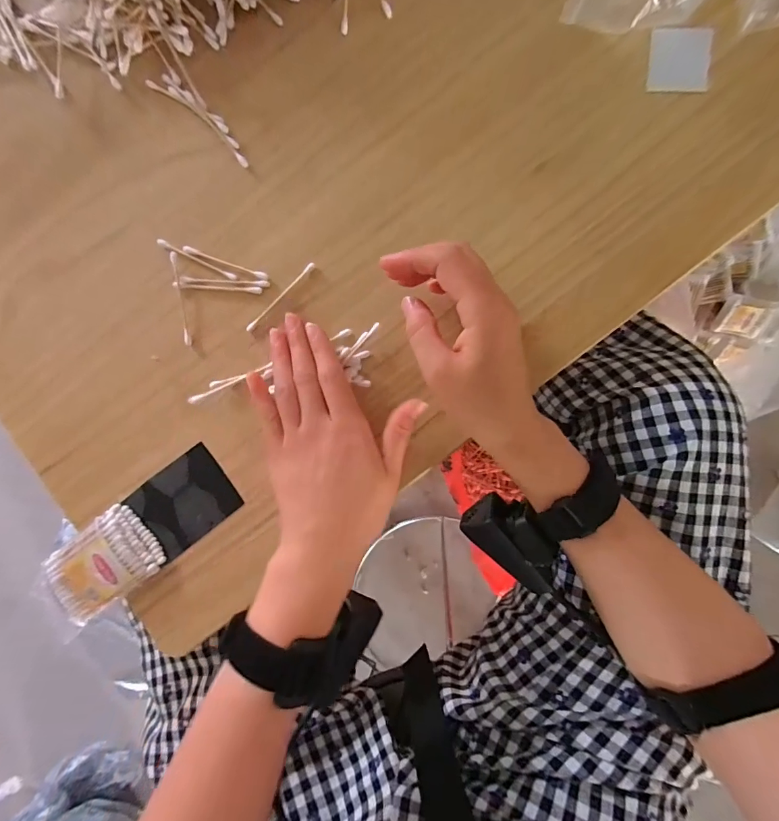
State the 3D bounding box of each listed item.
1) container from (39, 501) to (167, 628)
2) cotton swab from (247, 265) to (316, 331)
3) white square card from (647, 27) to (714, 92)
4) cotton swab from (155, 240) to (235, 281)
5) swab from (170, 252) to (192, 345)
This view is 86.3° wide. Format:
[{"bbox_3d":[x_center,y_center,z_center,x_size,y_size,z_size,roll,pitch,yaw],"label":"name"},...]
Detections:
[{"bbox_3d":[-0.227,0.121,0.329,0.086,0.016,0.061,-36,88,5],"label":"container"},{"bbox_3d":[-0.083,-0.086,0.316,0.071,0.004,0.005,-43,88,5],"label":"cotton swab"},{"bbox_3d":[0.201,-0.243,0.287,0.039,0.004,0.042,5,92,5],"label":"white square card"},{"bbox_3d":[-0.149,-0.117,0.322,0.069,0.007,0.005,25,94,4],"label":"cotton swab"},{"bbox_3d":[-0.162,-0.086,0.322,0.007,0.008,0.070,-6,91,5],"label":"swab"}]

